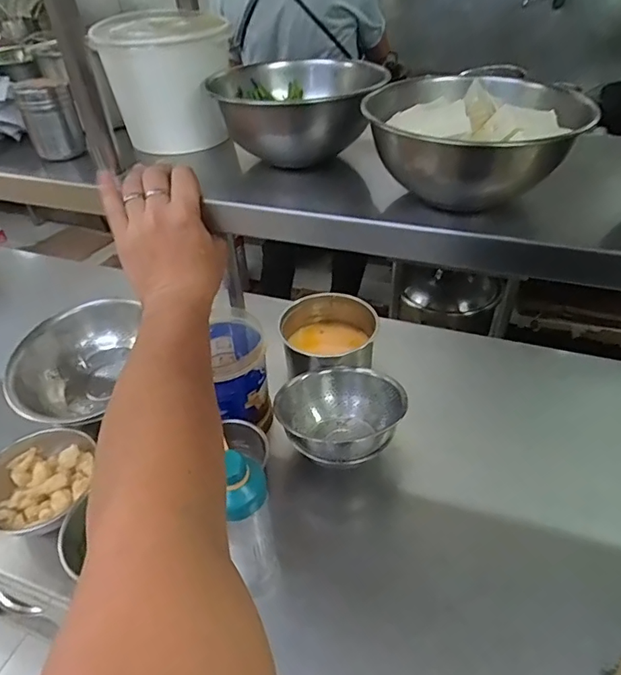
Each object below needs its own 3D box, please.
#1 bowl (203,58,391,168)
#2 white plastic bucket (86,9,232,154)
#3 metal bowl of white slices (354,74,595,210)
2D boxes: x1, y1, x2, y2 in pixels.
[{"bbox_3d":[-0.012,-0.221,0.482,0.148,0.074,0.131,-15,41,-14],"label":"bowl"},{"bbox_3d":[-0.153,-0.272,0.526,0.121,0.110,0.120,-1,40,1],"label":"white plastic bucket"},{"bbox_3d":[0.124,-0.152,0.391,0.150,0.078,0.137,-2,40,1],"label":"metal bowl of white slices"}]

